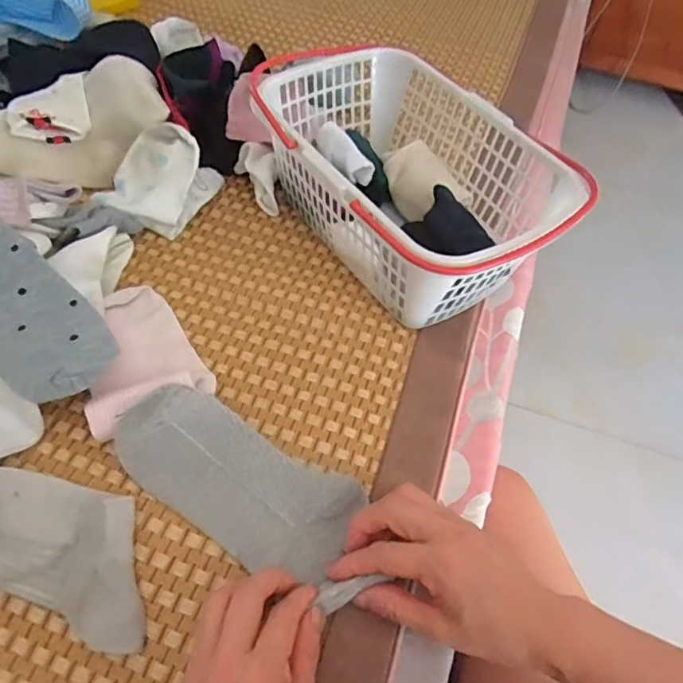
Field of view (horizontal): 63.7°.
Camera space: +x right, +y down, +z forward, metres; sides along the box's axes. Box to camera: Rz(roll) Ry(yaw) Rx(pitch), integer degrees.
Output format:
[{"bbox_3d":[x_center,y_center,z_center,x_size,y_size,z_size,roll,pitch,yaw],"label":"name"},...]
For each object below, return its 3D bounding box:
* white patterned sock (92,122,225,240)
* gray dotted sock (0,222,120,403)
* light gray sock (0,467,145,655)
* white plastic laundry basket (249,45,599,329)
[{"bbox_3d":[-0.174,-0.157,0.526,0.079,0.064,0.100,17,55,7],"label":"white patterned sock"},{"bbox_3d":[-0.229,-0.016,0.402,0.133,0.067,0.086,29,58,15],"label":"gray dotted sock"},{"bbox_3d":[-0.183,0.127,0.350,0.153,0.019,0.075,25,61,6],"label":"light gray sock"},{"bbox_3d":[0.056,-0.138,0.511,0.182,0.132,0.275,-30,62,-23],"label":"white plastic laundry basket"}]

